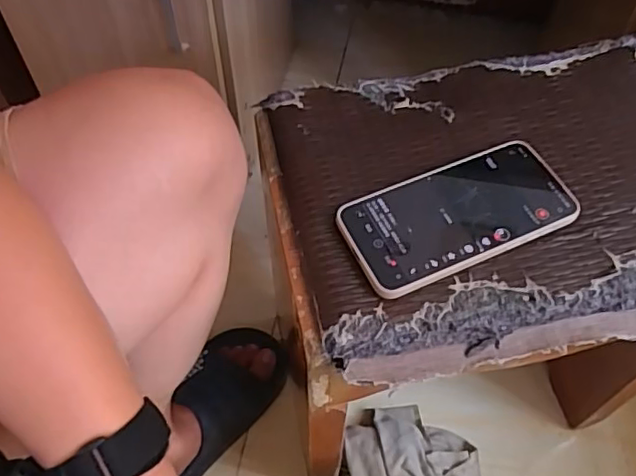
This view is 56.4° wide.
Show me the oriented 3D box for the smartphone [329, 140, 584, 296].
[{"bbox_3d":[0.102,-0.018,0.428,0.166,0.008,0.079,-21,58,-14],"label":"smartphone"}]

